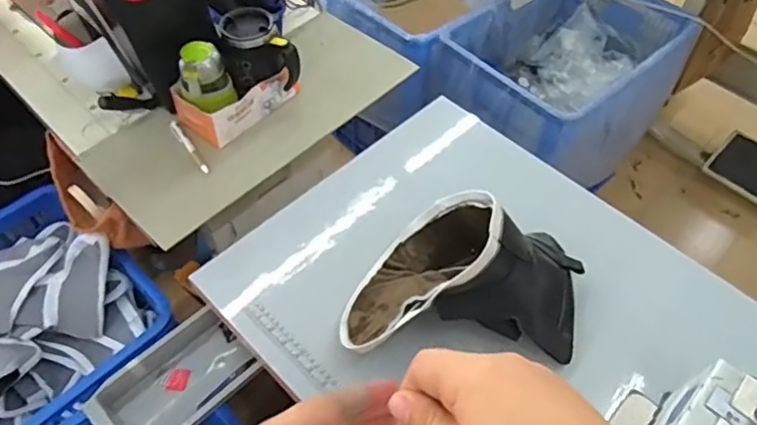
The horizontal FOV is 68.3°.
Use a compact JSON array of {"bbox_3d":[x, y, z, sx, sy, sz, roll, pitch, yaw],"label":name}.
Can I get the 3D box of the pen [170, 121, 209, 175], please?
[{"bbox_3d":[-0.299,-0.104,0.882,0.016,0.009,0.126,-30,60,-22],"label":"pen"}]

